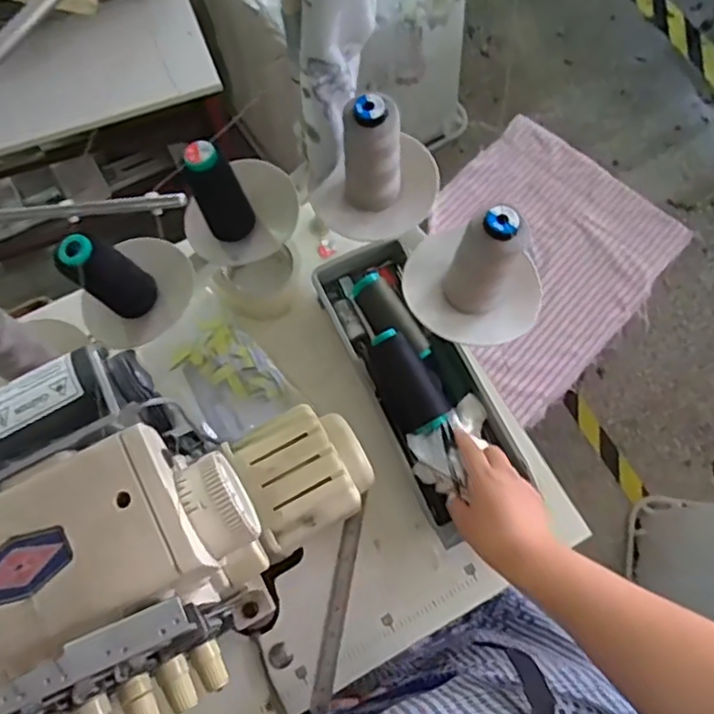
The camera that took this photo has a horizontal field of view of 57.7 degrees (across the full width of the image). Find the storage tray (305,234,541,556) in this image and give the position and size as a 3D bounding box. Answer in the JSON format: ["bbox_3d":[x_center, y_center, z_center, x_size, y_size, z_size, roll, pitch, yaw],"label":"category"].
[{"bbox_3d":[0.066,0.020,0.718,0.116,0.056,0.332,-24,71,-9],"label":"storage tray"}]

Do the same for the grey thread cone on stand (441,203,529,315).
[{"bbox_3d":[0.104,-0.082,0.527,0.051,0.099,0.056,0,69,0],"label":"grey thread cone on stand"}]

